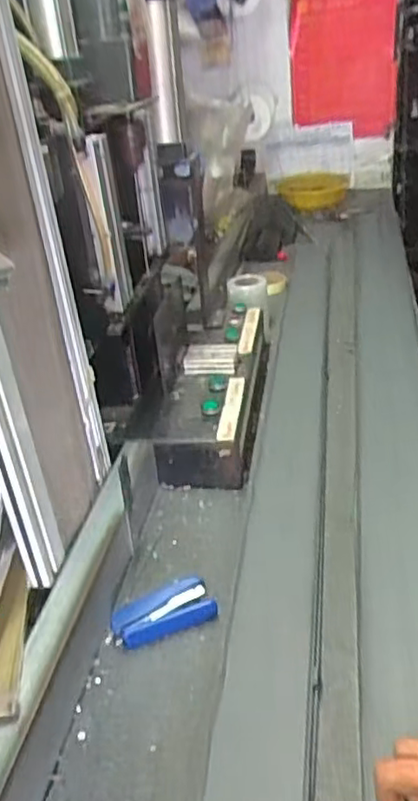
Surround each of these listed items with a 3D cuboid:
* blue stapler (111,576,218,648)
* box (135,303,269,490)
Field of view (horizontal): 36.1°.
[{"bbox_3d":[-0.049,0.228,0.691,0.107,0.023,0.057,-13,31,-15],"label":"blue stapler"},{"bbox_3d":[0.001,-0.031,1.044,0.158,0.097,0.436,-1,31,10],"label":"box"}]

